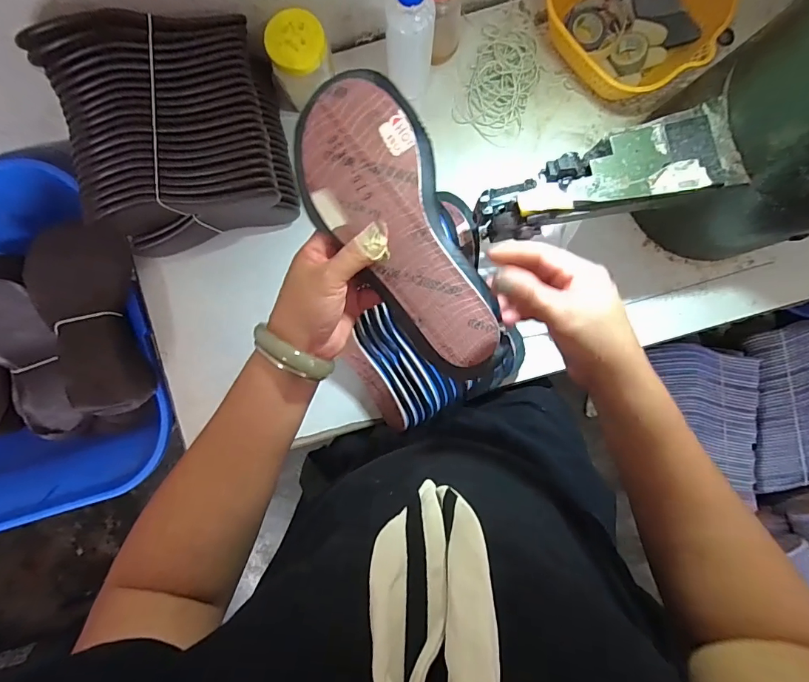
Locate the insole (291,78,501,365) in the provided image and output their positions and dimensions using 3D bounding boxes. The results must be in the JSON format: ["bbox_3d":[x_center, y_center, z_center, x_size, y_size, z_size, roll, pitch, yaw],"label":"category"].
[{"bbox_3d":[-0.004,-0.088,0.343,0.097,0.023,0.241,-30,98,1],"label":"insole"}]

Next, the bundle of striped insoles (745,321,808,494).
[{"bbox_3d":[0.995,0.166,1.106,0.224,0.084,0.412,1,89,2],"label":"bundle of striped insoles"}]

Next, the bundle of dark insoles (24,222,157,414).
[{"bbox_3d":[-0.426,-0.026,0.587,0.102,0.098,0.247,-4,89,2],"label":"bundle of dark insoles"}]

